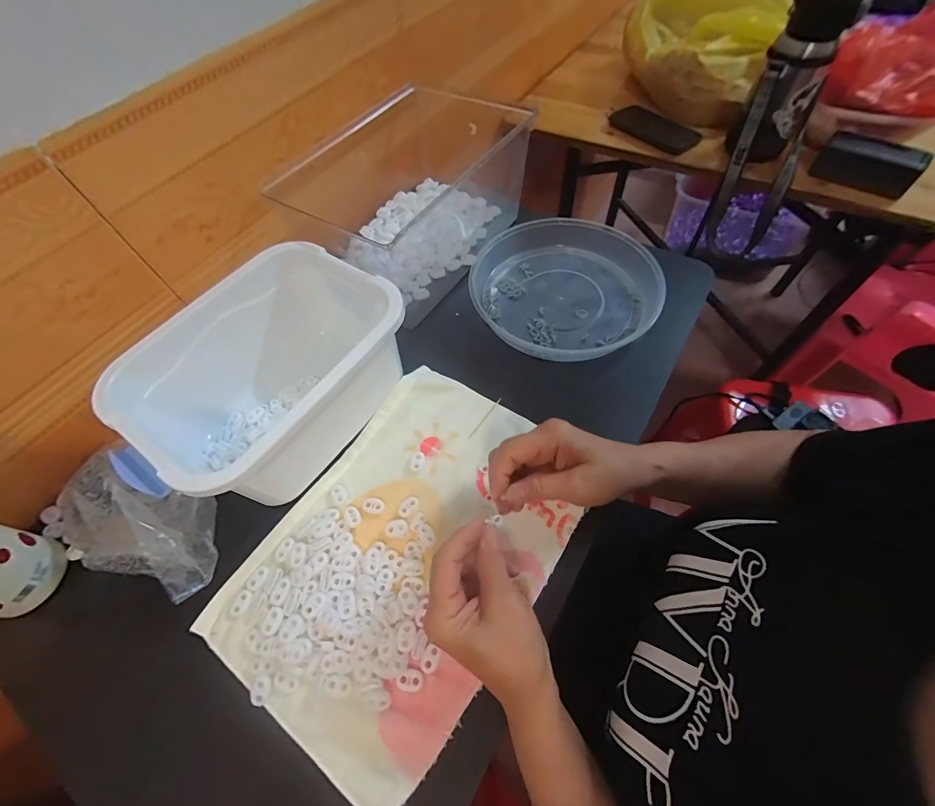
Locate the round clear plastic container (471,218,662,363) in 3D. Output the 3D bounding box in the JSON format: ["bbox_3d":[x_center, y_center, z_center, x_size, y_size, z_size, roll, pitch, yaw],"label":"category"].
[{"bbox_3d":[0.121,-0.151,0.516,0.223,0.039,0.211,-1,60,1],"label":"round clear plastic container"}]

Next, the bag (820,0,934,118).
[{"bbox_3d":[0.676,-0.527,0.599,0.170,0.085,0.234,37,69,23],"label":"bag"}]

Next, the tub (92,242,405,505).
[{"bbox_3d":[-0.196,-0.024,0.420,0.188,0.135,0.239,31,65,18],"label":"tub"}]

